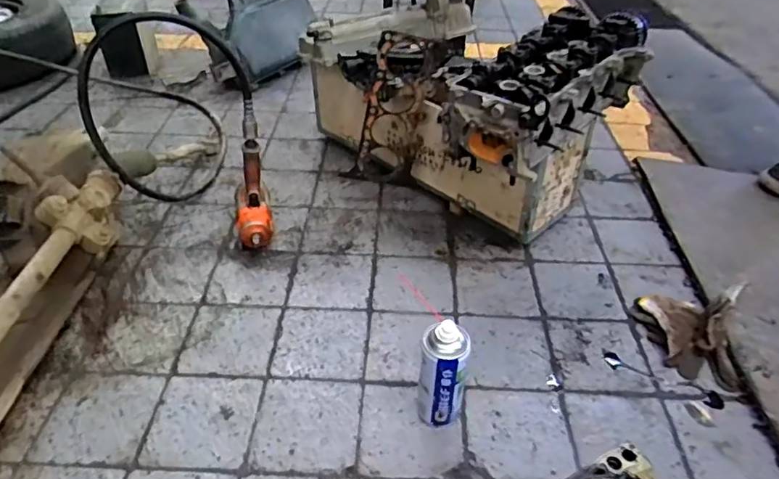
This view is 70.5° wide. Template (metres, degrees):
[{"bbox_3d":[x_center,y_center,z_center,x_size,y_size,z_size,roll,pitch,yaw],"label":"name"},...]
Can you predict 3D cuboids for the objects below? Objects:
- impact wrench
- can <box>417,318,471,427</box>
[{"bbox_3d":[-0.282,-0.094,1.120,0.071,0.184,0.176,-9,40,-11],"label":"impact wrench"},{"bbox_3d":[0.076,0.189,0.774,0.063,0.190,0.062,0,39,0],"label":"can"}]

